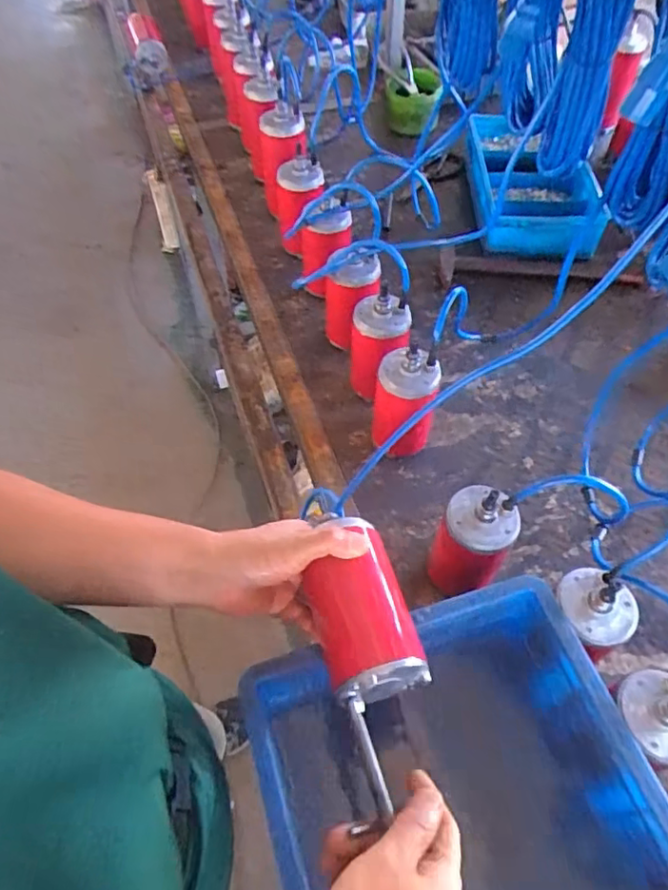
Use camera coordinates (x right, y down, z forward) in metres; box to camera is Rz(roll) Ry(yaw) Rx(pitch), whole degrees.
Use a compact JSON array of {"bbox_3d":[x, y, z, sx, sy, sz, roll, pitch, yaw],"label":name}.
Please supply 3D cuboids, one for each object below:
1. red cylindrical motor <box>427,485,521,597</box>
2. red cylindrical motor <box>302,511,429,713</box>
[{"bbox_3d":[0.148,0.107,0.649,0.073,0.178,0.059,22,58,15],"label":"red cylindrical motor"},{"bbox_3d":[0.024,0.140,0.508,0.077,0.086,0.137,-13,56,-9],"label":"red cylindrical motor"}]

